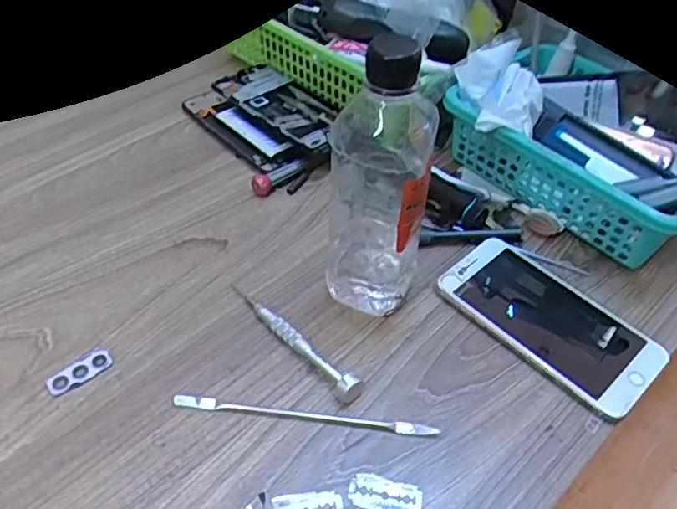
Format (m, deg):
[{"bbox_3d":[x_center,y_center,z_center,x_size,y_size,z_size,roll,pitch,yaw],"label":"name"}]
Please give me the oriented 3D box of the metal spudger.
[{"bbox_3d":[-0.022,0.102,0.389,0.169,0.005,0.009,7,47,2],"label":"metal spudger"}]

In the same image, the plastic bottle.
[{"bbox_3d":[0.026,-0.045,0.401,0.064,0.198,0.060,7,47,3],"label":"plastic bottle"}]

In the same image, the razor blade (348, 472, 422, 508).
[{"bbox_3d":[0.028,0.140,0.358,0.041,0.004,0.020,14,48,9],"label":"razor blade"}]

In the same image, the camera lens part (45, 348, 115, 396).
[{"bbox_3d":[-0.172,0.078,0.407,0.043,0.004,0.016,-31,56,-28],"label":"camera lens part"}]

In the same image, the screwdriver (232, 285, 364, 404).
[{"bbox_3d":[-0.033,0.055,0.426,0.016,0.020,0.127,-33,57,-30],"label":"screwdriver"}]

